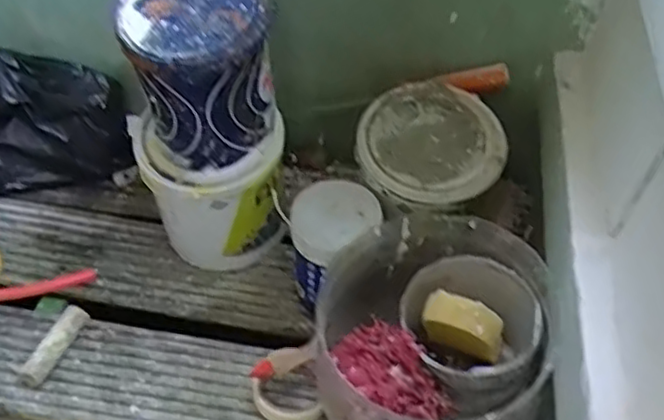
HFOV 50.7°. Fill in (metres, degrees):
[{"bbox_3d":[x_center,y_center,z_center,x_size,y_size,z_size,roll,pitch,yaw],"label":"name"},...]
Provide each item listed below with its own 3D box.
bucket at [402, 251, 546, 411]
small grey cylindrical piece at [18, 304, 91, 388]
[{"bbox_3d":[0.145,0.133,0.759,0.143,0.120,0.154,11,48,6],"label":"bucket"},{"bbox_3d":[-0.344,0.168,0.872,0.031,0.030,0.113,21,50,14],"label":"small grey cylindrical piece"}]

